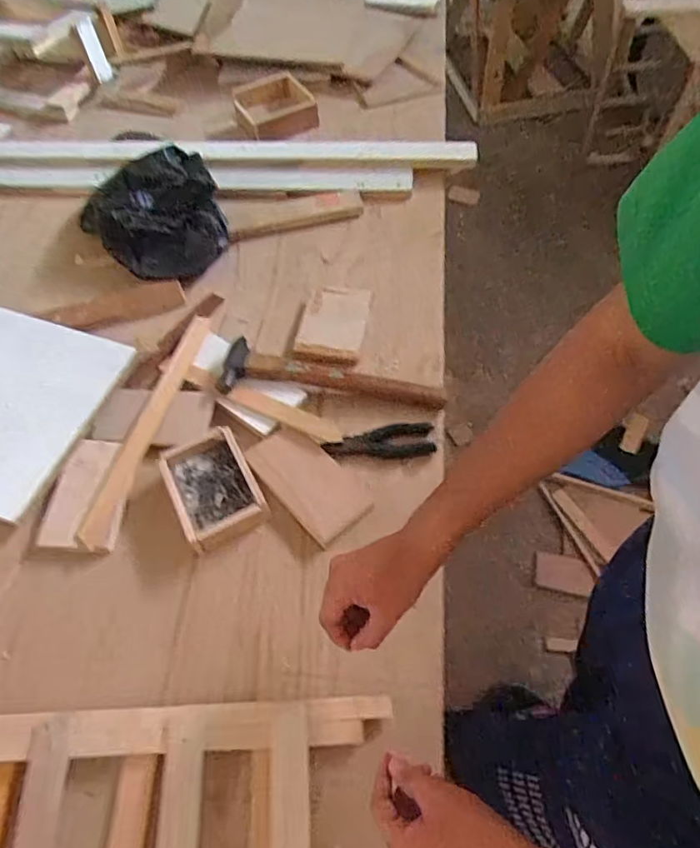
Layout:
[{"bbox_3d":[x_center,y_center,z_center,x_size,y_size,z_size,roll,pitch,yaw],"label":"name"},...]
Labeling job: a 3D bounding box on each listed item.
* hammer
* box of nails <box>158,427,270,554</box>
[{"bbox_3d":[-0.027,-0.062,0.752,0.302,0.032,0.072,8,59,9],"label":"hammer"},{"bbox_3d":[-0.167,0.076,0.679,0.096,0.035,0.145,-26,60,-12],"label":"box of nails"}]

